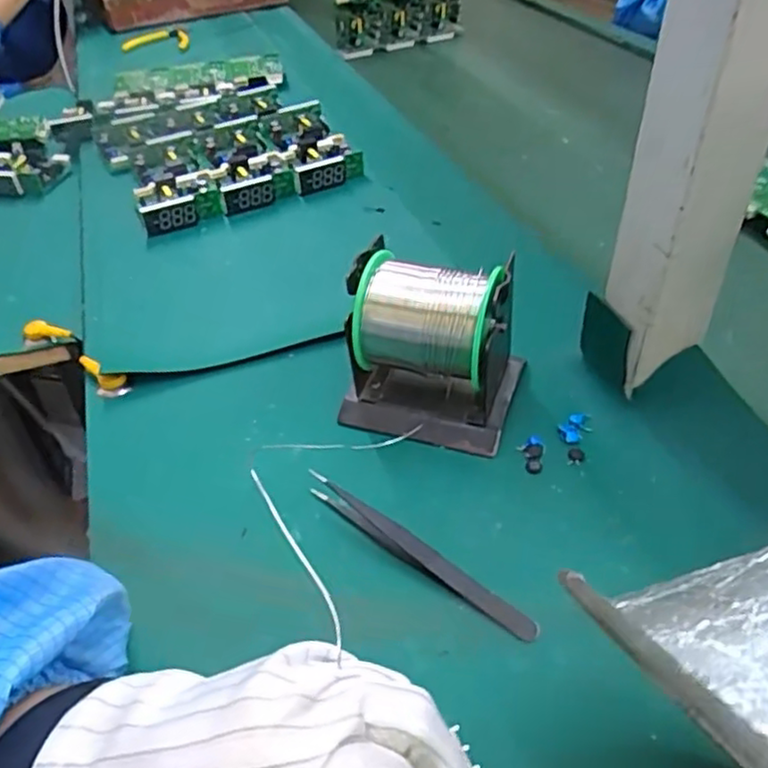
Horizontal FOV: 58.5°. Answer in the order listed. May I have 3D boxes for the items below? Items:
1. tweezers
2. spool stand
[{"bbox_3d":[0.014,0.077,0.323,0.130,0.015,0.011,27,49,30],"label":"tweezers"},{"bbox_3d":[0.026,-0.020,0.383,0.097,0.082,0.074,8,42,12],"label":"spool stand"}]

